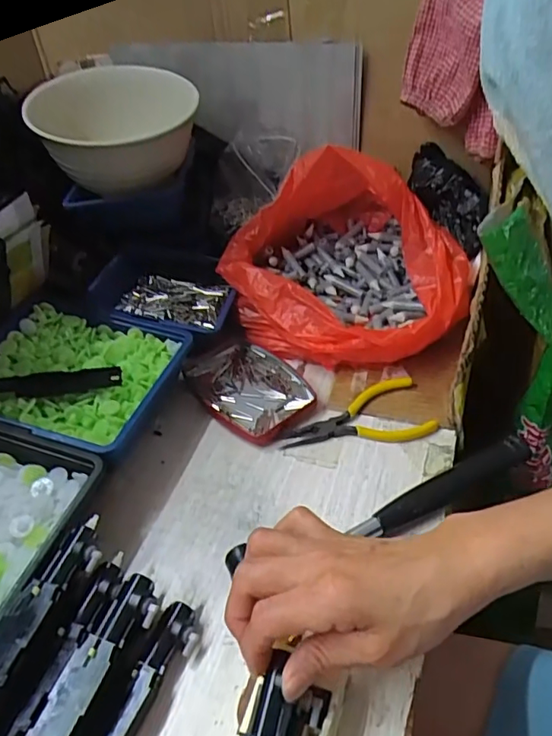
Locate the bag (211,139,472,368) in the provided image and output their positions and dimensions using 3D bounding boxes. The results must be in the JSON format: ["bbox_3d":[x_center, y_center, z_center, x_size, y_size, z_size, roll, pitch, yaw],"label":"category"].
[{"bbox_3d":[0.071,-0.113,0.528,0.226,0.132,0.210,21,48,28],"label":"bag"}]

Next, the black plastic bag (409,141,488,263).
[{"bbox_3d":[0.188,-0.180,0.569,0.056,0.043,0.138,-18,65,-12],"label":"black plastic bag"}]

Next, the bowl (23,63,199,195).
[{"bbox_3d":[-0.159,-0.249,0.556,0.161,0.086,0.153,-11,41,-4],"label":"bowl"}]

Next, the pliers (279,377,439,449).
[{"bbox_3d":[0.065,0.039,0.448,0.120,0.012,0.058,-7,41,-1],"label":"pliers"}]

